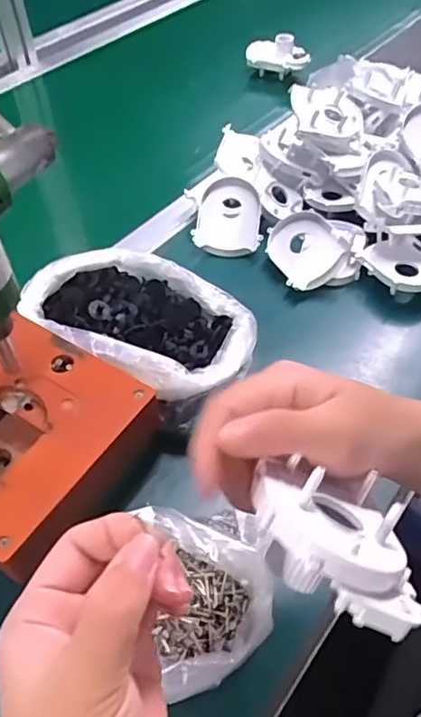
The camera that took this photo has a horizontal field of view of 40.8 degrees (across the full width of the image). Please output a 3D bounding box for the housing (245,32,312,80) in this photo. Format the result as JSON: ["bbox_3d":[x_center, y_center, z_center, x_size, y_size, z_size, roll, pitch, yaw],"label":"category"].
[{"bbox_3d":[0.104,-0.464,0.867,0.096,0.052,0.042,11,51,10],"label":"housing"}]

